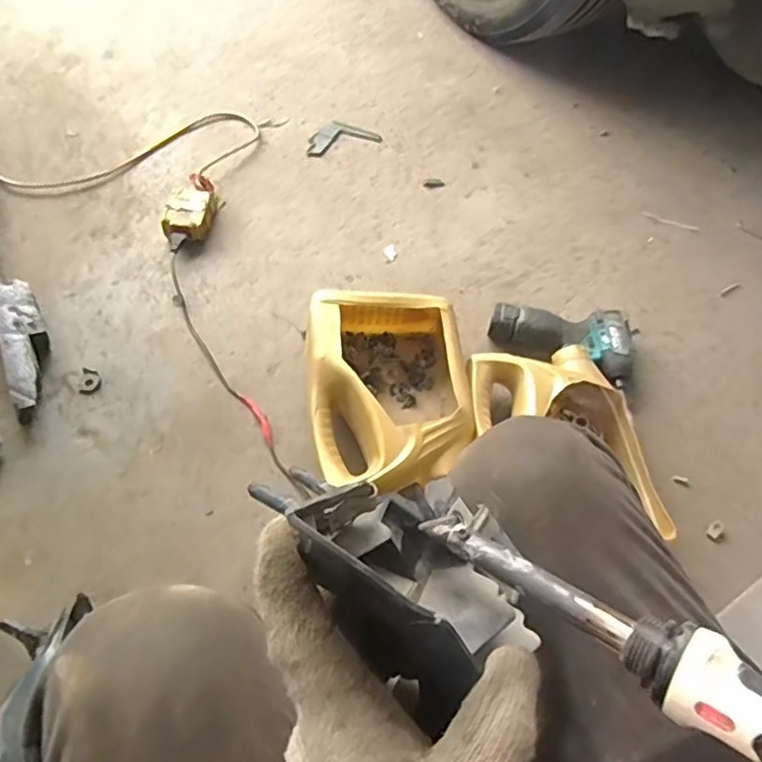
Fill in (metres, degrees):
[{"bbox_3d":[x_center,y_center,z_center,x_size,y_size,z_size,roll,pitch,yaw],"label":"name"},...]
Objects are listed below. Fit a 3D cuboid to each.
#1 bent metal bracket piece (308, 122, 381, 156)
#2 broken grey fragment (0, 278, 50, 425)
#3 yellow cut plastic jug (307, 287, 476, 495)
[{"bbox_3d":[-0.079,-0.473,1.149,0.143,0.007,0.082,-19,63,-14],"label":"bent metal bracket piece"},{"bbox_3d":[-0.517,-0.077,0.843,0.073,0.080,0.275,-20,64,-15],"label":"broken grey fragment"},{"bbox_3d":[0.013,0.019,0.800,0.205,0.117,0.289,-1,60,-4],"label":"yellow cut plastic jug"}]

